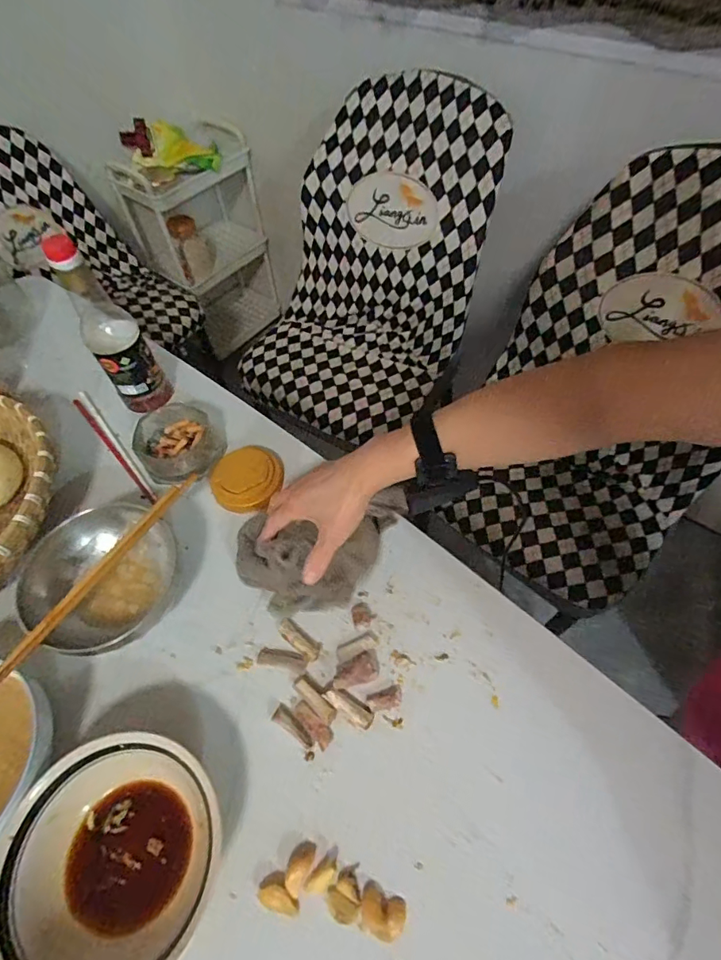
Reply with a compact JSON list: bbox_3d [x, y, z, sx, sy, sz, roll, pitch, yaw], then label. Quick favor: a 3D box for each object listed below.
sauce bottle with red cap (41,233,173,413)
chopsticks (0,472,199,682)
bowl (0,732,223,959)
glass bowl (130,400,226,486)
[{"bbox_3d":[-0.310,-0.178,0.593,0.066,0.232,0.054,-33,63,-17],"label":"sauce bottle with red cap"},{"bbox_3d":[-0.256,0.088,0.468,0.017,0.015,0.255,29,63,19],"label":"chopsticks"},{"bbox_3d":[-0.199,0.306,0.384,0.163,0.053,0.168,-1,58,1],"label":"bowl"},{"bbox_3d":[-0.237,-0.046,0.613,0.101,0.057,0.104,-1,58,1],"label":"glass bowl"}]

